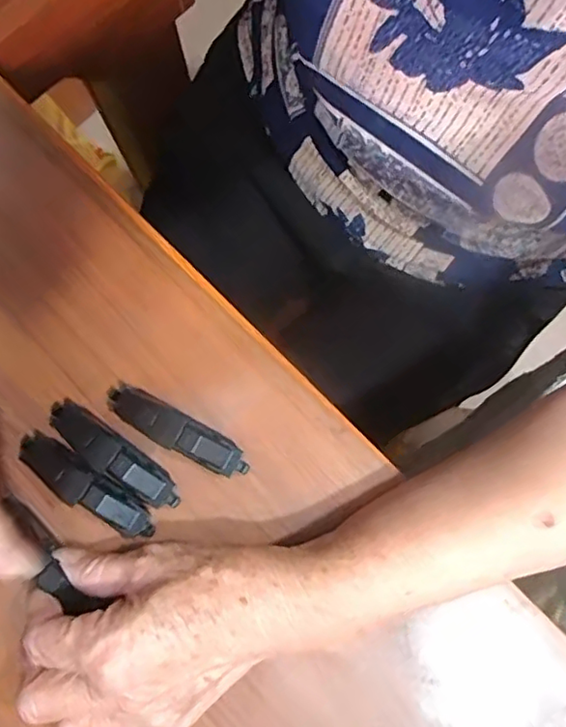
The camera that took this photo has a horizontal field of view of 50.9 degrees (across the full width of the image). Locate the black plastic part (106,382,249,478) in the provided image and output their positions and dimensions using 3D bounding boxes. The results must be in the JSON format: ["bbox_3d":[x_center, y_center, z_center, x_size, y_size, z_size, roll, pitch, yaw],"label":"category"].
[{"bbox_3d":[-0.058,0.035,0.315,0.084,0.022,0.019,28,79,7],"label":"black plastic part"}]

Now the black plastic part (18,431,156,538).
[{"bbox_3d":[-0.105,0.062,0.309,0.084,0.019,0.020,33,80,8],"label":"black plastic part"}]

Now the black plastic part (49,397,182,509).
[{"bbox_3d":[-0.091,0.047,0.313,0.085,0.021,0.019,35,80,8],"label":"black plastic part"}]

